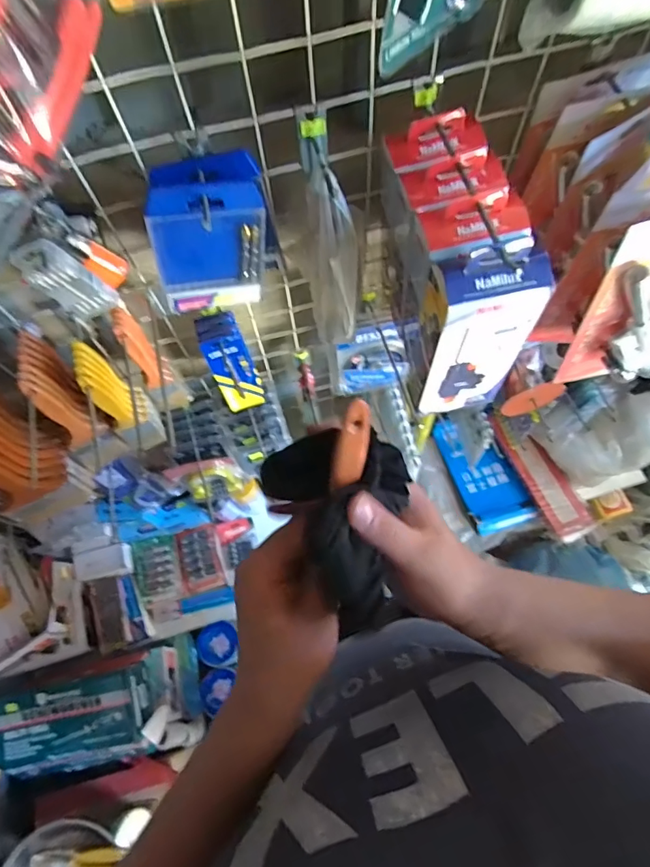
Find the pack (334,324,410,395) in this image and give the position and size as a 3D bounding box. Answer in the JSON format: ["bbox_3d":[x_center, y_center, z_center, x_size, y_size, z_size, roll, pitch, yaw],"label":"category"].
[{"bbox_3d":[0.073,-0.108,0.715,0.108,0.153,0.028,-13,66,-2],"label":"pack"}]

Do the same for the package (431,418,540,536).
[{"bbox_3d":[0.359,0.088,1.103,0.131,0.042,0.277,-28,87,10],"label":"package"}]

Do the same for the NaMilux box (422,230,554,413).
[{"bbox_3d":[0.139,-0.089,0.449,0.090,0.200,0.046,-9,66,0],"label":"NaMilux box"}]

